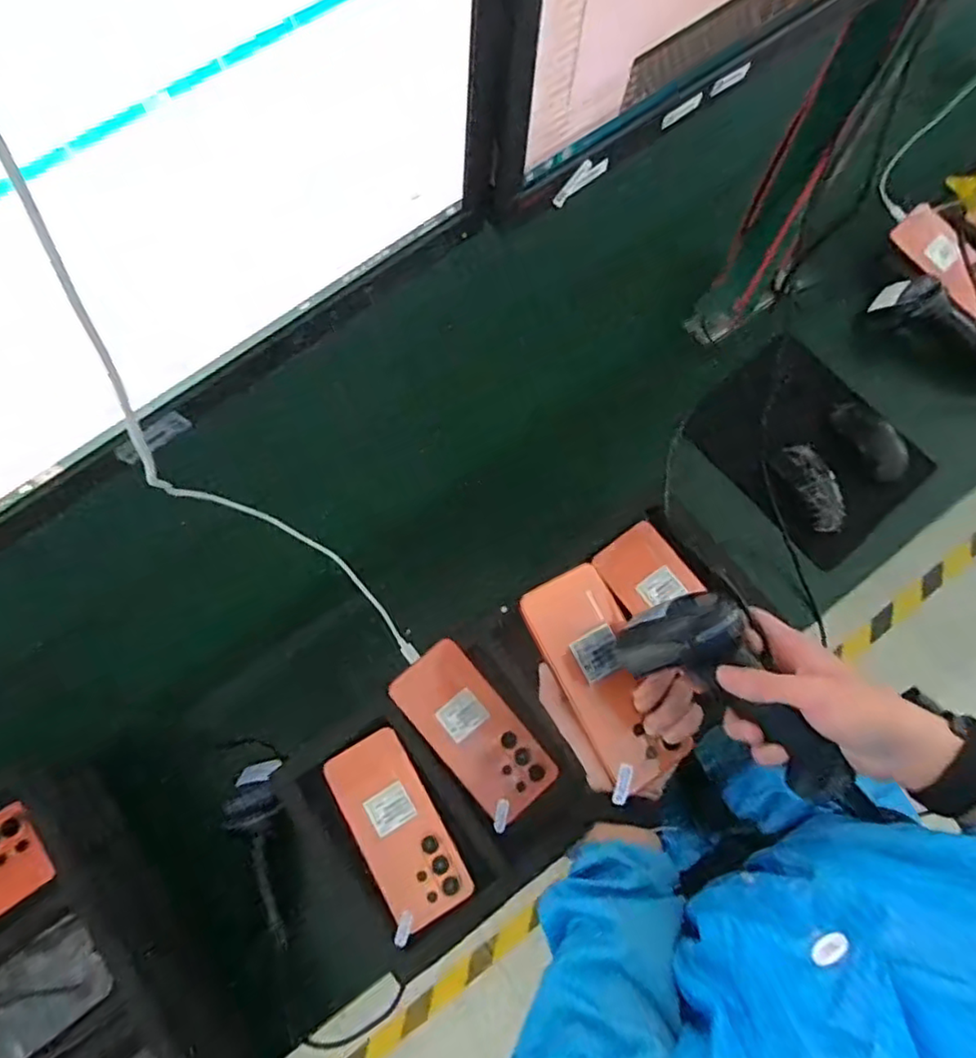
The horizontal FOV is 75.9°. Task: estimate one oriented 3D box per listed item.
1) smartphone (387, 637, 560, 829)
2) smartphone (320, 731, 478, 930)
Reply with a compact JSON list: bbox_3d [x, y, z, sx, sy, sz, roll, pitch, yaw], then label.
[{"bbox_3d":[-0.013,0.193,0.599,0.079,0.011,0.170,-39,85,-11],"label":"smartphone"},{"bbox_3d":[-0.086,0.281,0.592,0.076,0.011,0.169,-29,75,-7],"label":"smartphone"}]

